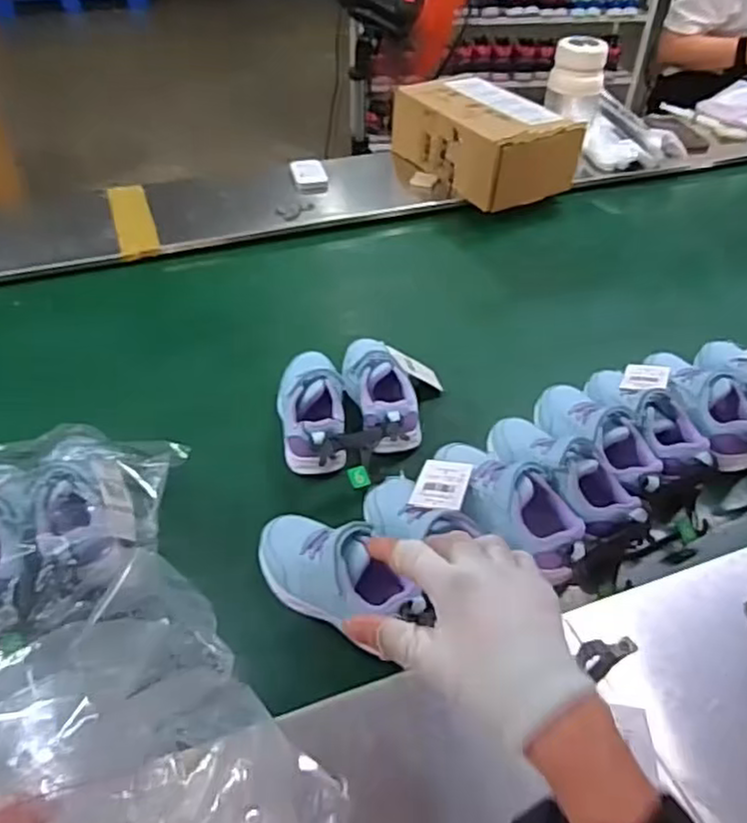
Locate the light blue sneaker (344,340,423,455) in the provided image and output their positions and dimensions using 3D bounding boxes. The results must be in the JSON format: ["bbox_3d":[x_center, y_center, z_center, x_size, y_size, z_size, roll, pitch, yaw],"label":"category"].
[{"bbox_3d":[0.005,-0.023,0.787,0.070,0.068,0.174,-12,47,-13],"label":"light blue sneaker"}]

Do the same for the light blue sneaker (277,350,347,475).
[{"bbox_3d":[-0.070,-0.003,0.764,0.070,0.063,0.187,-6,46,-7],"label":"light blue sneaker"}]

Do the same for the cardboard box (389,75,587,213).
[{"bbox_3d":[0.199,-0.501,1.225,0.201,0.124,0.302,-23,51,-22],"label":"cardboard box"}]

